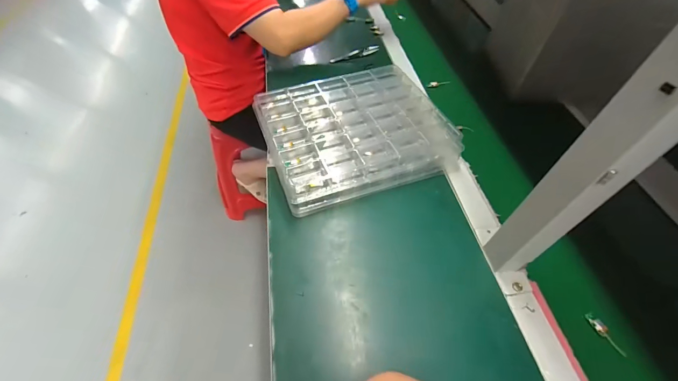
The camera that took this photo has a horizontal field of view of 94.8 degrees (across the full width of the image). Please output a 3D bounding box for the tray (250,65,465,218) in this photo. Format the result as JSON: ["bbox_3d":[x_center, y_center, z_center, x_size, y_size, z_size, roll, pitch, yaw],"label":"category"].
[{"bbox_3d":[0.025,-0.107,0.558,0.297,0.060,0.243,-16,55,-13],"label":"tray"}]

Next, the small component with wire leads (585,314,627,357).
[{"bbox_3d":[0.339,0.183,0.396,0.013,0.005,0.053,-16,55,-13],"label":"small component with wire leads"}]

